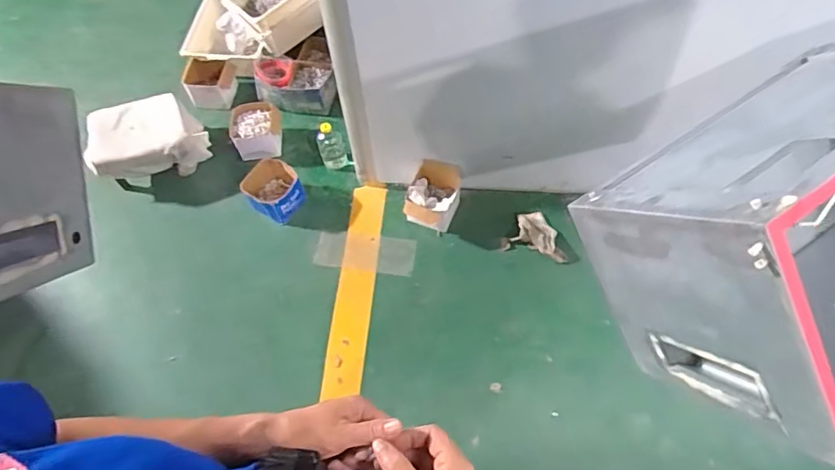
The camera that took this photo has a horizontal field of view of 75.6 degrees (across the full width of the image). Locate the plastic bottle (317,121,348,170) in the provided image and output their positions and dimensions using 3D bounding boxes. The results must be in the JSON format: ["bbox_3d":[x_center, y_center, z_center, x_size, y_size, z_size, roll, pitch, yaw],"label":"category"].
[{"bbox_3d":[-0.267,-0.289,1.694,0.091,0.167,0.076,-22,63,-9],"label":"plastic bottle"}]

